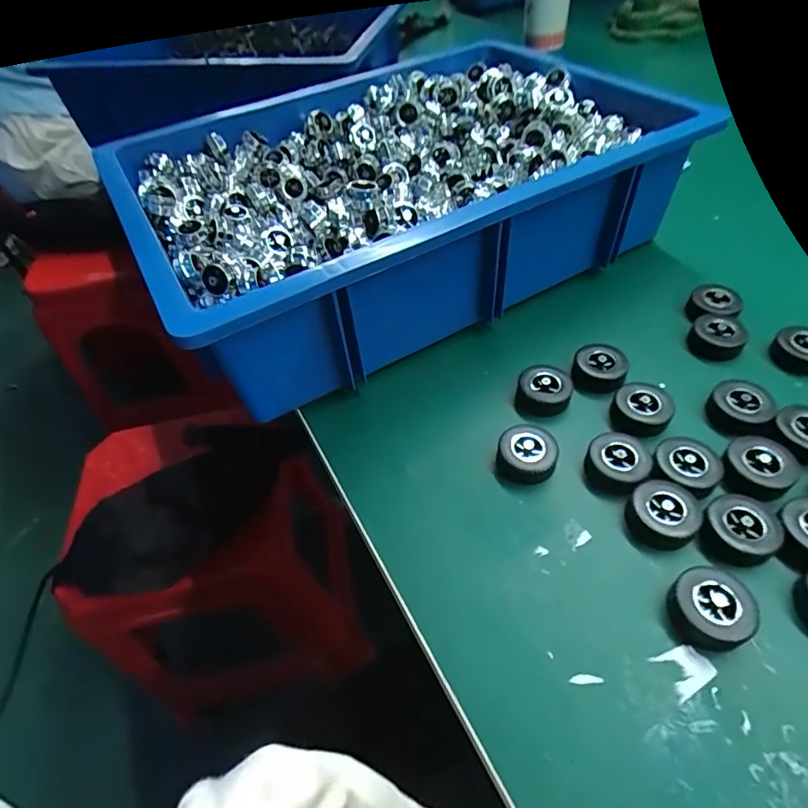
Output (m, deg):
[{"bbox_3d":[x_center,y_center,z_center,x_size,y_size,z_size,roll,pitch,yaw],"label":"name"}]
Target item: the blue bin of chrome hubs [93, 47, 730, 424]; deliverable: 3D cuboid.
[{"bbox_3d":[-0.025,-0.219,0.485,0.446,0.109,0.394,-28,52,-20],"label":"blue bin of chrome hubs"}]

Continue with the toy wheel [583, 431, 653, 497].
[{"bbox_3d":[0.138,0.039,0.318,0.039,0.018,0.036,-2,48,2],"label":"toy wheel"}]

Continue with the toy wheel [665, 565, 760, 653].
[{"bbox_3d":[0.158,0.106,0.254,0.037,0.018,0.037,-2,48,2],"label":"toy wheel"}]

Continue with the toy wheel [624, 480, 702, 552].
[{"bbox_3d":[0.154,0.065,0.292,0.034,0.019,0.037,-2,48,2],"label":"toy wheel"}]

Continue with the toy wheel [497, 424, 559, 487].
[{"bbox_3d":[0.081,0.033,0.325,0.036,0.020,0.038,-2,48,2],"label":"toy wheel"}]

